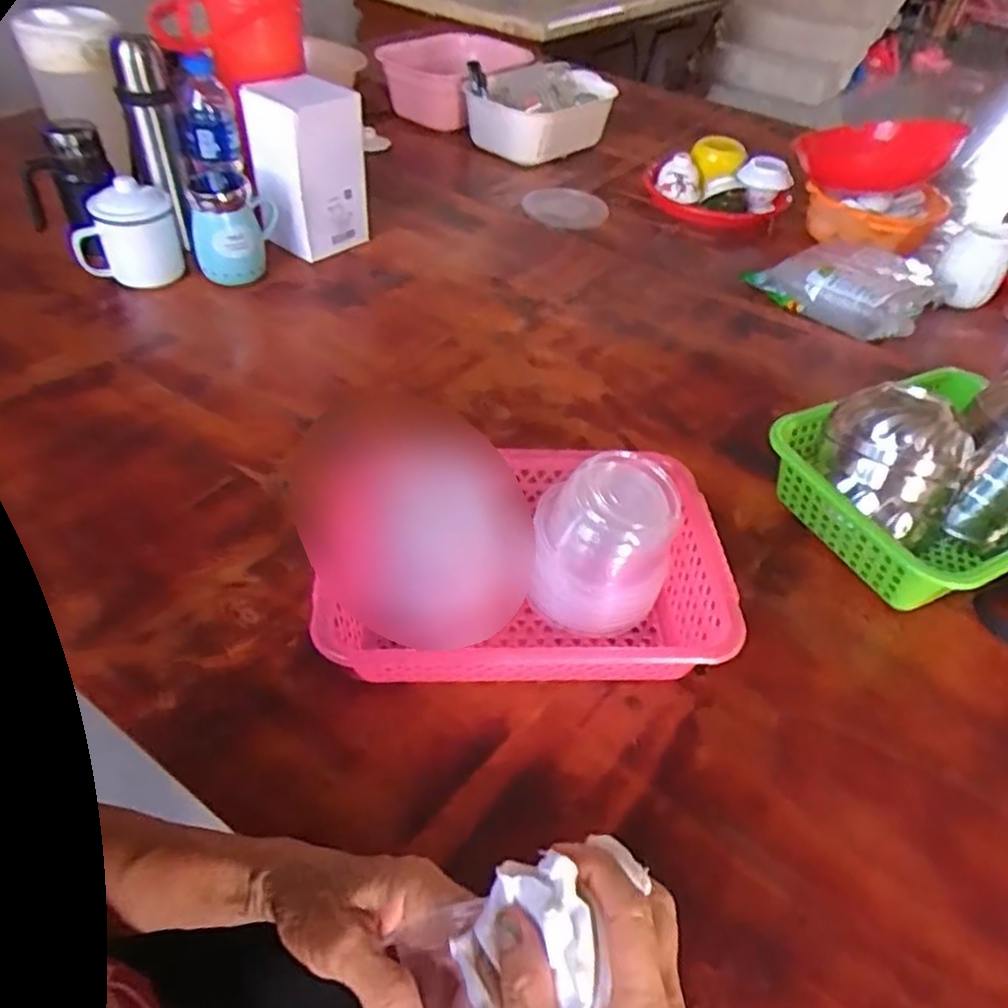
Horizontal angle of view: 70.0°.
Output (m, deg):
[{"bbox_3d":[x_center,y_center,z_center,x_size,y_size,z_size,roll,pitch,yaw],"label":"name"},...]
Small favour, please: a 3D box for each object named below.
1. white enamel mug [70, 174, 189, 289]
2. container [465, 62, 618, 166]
[{"bbox_3d":[-0.479,-0.342,0.920,0.101,0.116,0.086,14,44,7],"label":"white enamel mug"},{"bbox_3d":[0.075,-0.768,1.422,0.263,0.128,0.180,-27,53,-30],"label":"container"}]

